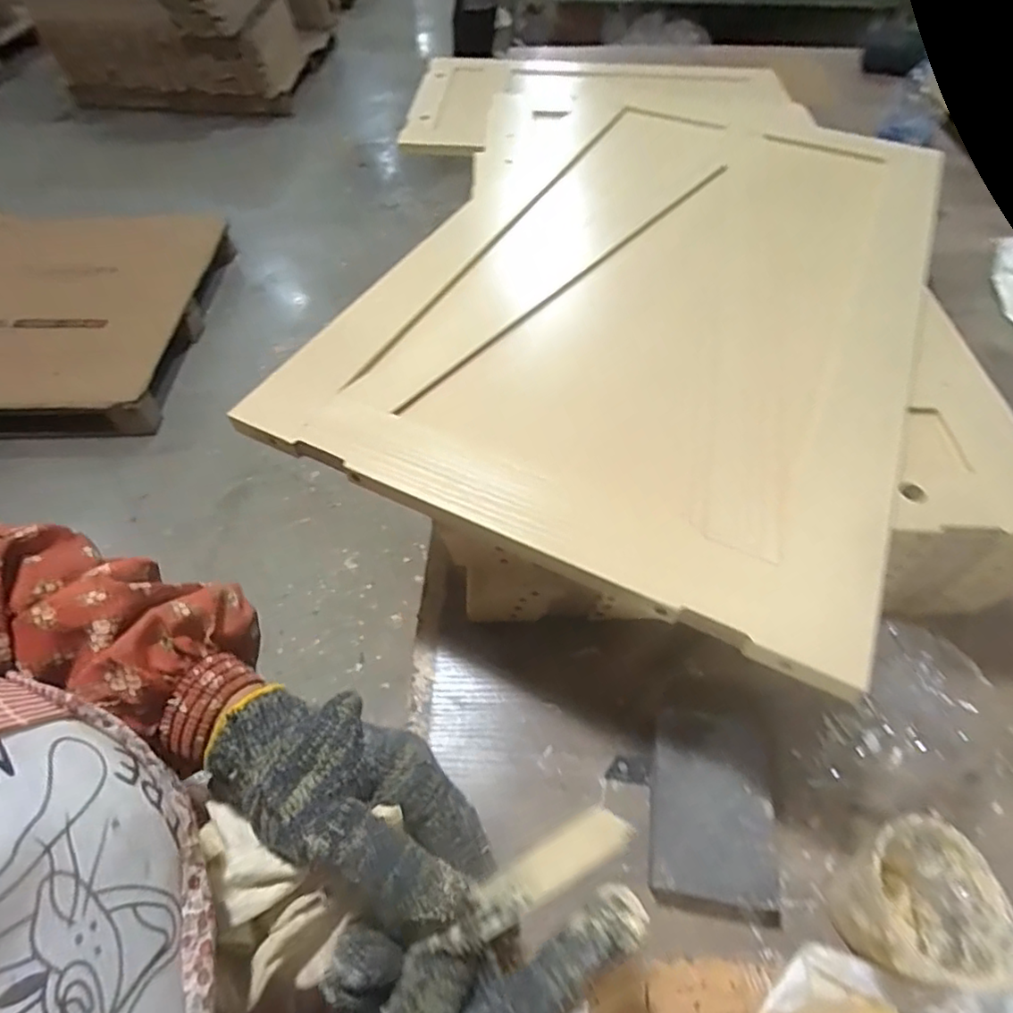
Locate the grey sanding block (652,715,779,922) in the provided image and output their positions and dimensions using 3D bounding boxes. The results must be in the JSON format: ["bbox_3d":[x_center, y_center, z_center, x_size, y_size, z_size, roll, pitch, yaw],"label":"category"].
[{"bbox_3d":[0.123,0.182,0.353,0.072,0.027,0.104,7,55,5],"label":"grey sanding block"}]

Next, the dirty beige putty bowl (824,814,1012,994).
[{"bbox_3d":[0.212,0.206,0.303,0.060,0.067,0.068,0,54,0],"label":"dirty beige putty bowl"}]

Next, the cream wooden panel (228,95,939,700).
[{"bbox_3d":[0.137,-0.206,0.479,0.376,0.015,0.612,23,58,16],"label":"cream wooden panel"}]

